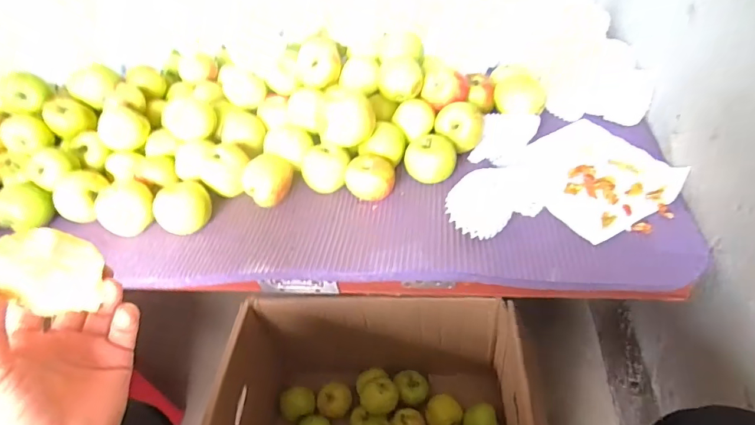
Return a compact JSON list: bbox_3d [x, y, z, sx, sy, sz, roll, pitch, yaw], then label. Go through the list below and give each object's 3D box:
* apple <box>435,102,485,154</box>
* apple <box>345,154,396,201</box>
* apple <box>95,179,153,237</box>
[{"bbox_3d":[0.108,-0.112,0.593,0.062,0.047,0.051,4,46,11],"label":"apple"},{"bbox_3d":[-0.009,-0.041,0.563,0.062,0.050,0.058,-7,45,1],"label":"apple"},{"bbox_3d":[-0.326,-0.009,0.578,0.066,0.052,0.061,-37,52,-27],"label":"apple"}]

